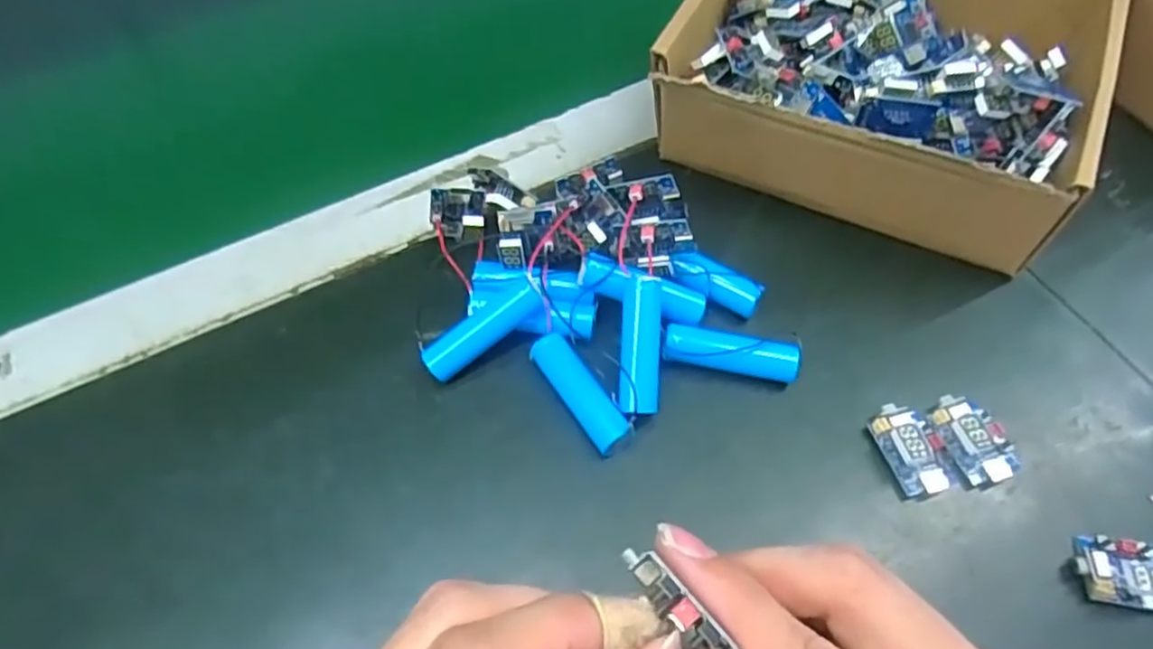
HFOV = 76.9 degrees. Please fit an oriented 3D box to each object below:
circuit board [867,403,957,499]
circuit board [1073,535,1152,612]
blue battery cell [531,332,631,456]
[{"bbox_3d":[0.120,0.044,0.258,0.021,0.007,0.032,-15,59,-8],"label":"circuit board"},{"bbox_3d":[0.180,0.080,0.234,0.033,0.012,0.023,8,58,7],"label":"circuit board"},{"bbox_3d":[0.001,0.026,0.271,0.014,0.012,0.050,-30,62,-16],"label":"blue battery cell"}]

